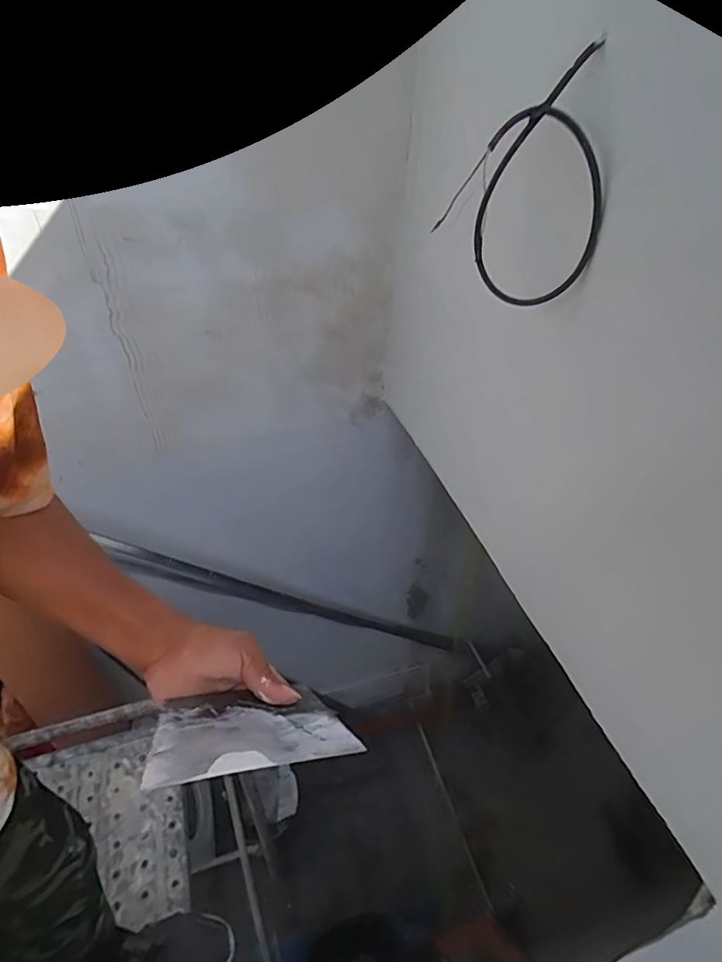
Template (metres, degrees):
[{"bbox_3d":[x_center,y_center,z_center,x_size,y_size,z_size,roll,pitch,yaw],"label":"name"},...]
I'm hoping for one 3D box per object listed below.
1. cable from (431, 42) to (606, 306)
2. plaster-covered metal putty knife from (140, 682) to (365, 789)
[{"bbox_3d":[0.212,-0.354,0.747,0.030,0.296,0.231,-15,89,-32],"label":"cable"},{"bbox_3d":[-0.084,0.184,0.417,0.143,0.006,0.090,2,11,-23],"label":"plaster-covered metal putty knife"}]

